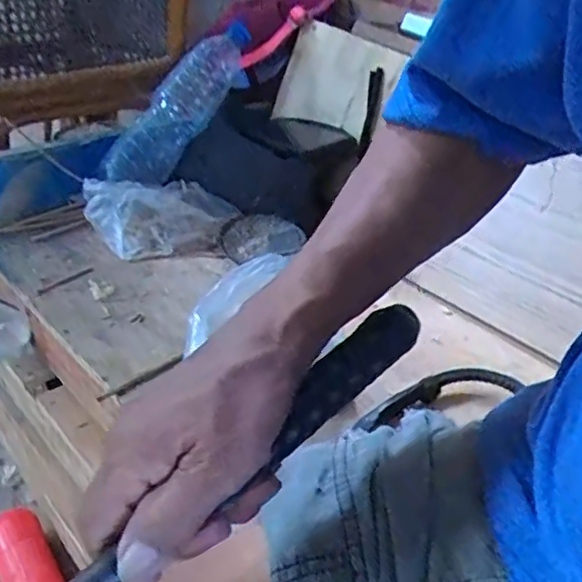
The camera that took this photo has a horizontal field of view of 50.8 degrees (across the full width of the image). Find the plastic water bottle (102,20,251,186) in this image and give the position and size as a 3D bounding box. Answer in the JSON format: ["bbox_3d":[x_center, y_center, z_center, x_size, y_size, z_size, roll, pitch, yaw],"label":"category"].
[{"bbox_3d":[-0.141,-0.243,0.792,0.063,0.065,0.271,26,72,27],"label":"plastic water bottle"}]

